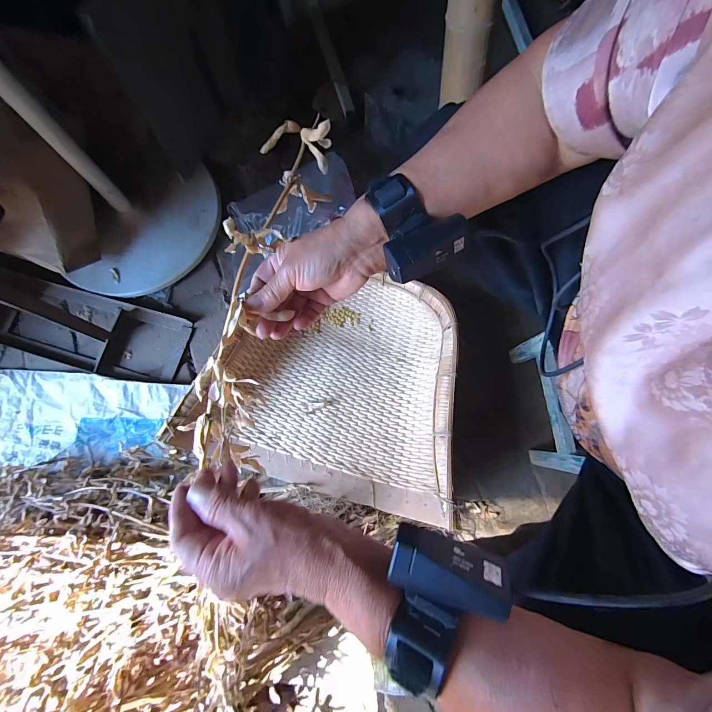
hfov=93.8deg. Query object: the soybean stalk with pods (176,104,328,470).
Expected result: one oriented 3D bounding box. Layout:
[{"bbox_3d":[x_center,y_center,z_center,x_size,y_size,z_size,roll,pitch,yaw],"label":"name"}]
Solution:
[{"bbox_3d":[-0.097,-0.063,0.332,0.077,0.089,0.353,17,92,4],"label":"soybean stalk with pods"}]

